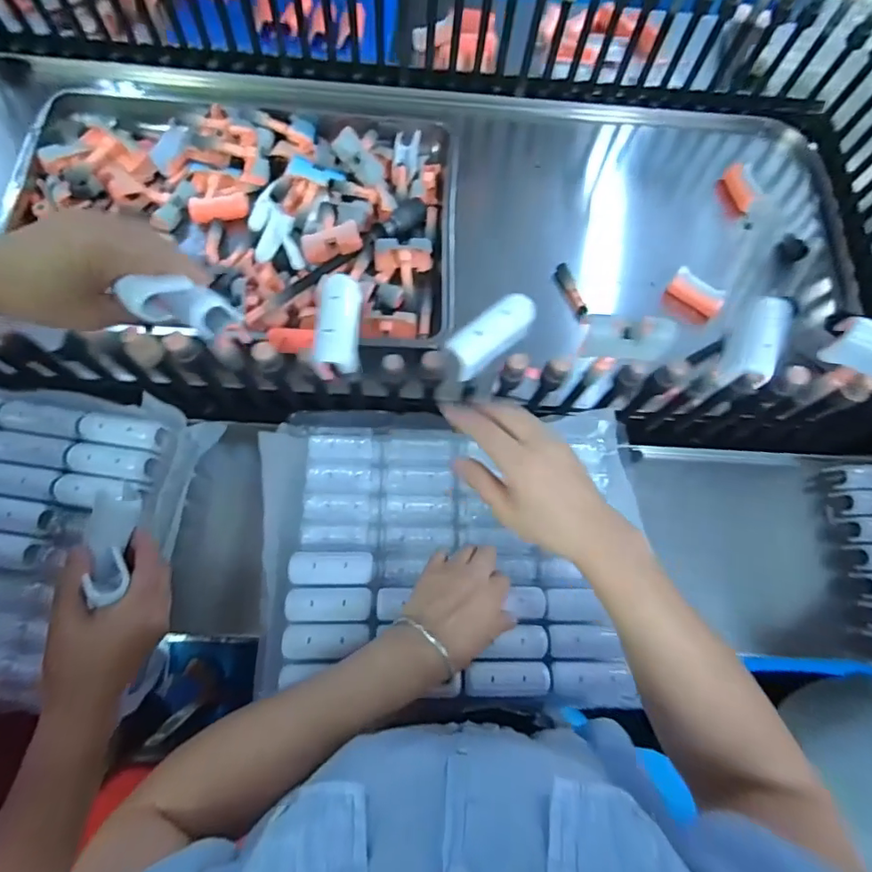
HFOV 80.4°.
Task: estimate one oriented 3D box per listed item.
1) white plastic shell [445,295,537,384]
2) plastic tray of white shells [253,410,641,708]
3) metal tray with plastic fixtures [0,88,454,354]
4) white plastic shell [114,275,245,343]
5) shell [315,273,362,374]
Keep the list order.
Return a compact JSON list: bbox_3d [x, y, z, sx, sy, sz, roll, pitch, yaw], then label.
[{"bbox_3d":[0.046,-0.080,0.411,0.079,0.033,0.028,-38,77,-12],"label":"white plastic shell"},{"bbox_3d":[0.015,0.112,0.504,0.348,0.058,0.264,-1,73,-2],"label":"plastic tray of white shells"},{"bbox_3d":[-0.260,-0.308,0.704,0.567,0.059,0.410,3,72,-1],"label":"metal tray with plastic fixtures"},{"bbox_3d":[-0.176,-0.092,0.368,0.022,0.079,0.028,-25,69,35],"label":"white plastic shell"},{"bbox_3d":[-0.078,-0.088,0.408,0.022,0.039,0.074,8,102,37],"label":"shell"}]

